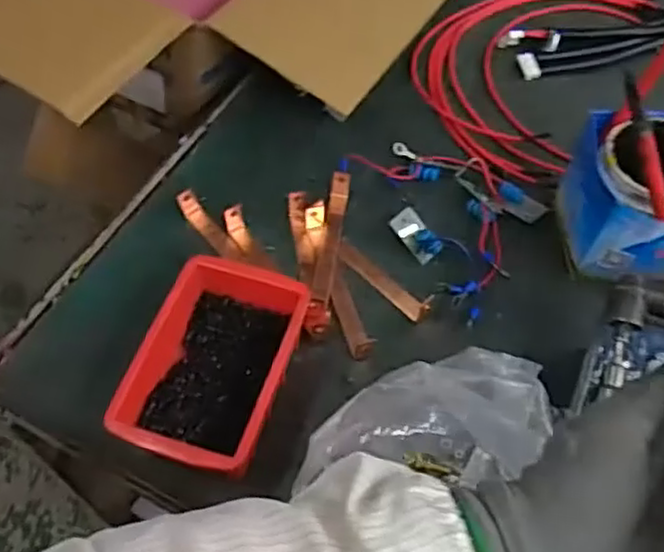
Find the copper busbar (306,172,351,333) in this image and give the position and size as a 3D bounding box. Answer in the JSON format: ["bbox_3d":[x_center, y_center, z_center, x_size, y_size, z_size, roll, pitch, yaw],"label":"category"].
[{"bbox_3d":[-0.003,-0.020,0.569,0.017,0.026,0.150,7,57,3],"label":"copper busbar"}]

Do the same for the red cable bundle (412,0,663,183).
[{"bbox_3d":[0.198,-0.233,0.729,0.195,0.026,0.324,28,60,16],"label":"red cable bundle"}]

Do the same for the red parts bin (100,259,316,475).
[{"bbox_3d":[-0.080,0.063,0.496,0.097,0.047,0.147,15,57,9],"label":"red parts bin"}]

